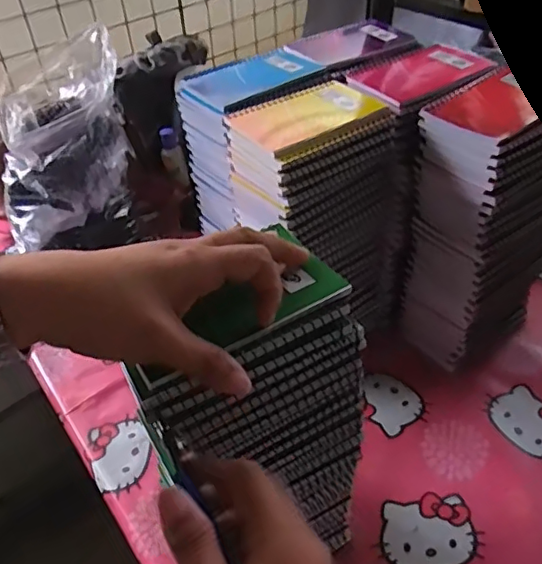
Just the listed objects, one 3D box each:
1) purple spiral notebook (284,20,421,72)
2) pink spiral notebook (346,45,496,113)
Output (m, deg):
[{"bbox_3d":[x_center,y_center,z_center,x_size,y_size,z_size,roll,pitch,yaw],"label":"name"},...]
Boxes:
[{"bbox_3d":[0.097,-0.276,0.662,0.144,0.008,0.097,-22,44,-16],"label":"purple spiral notebook"},{"bbox_3d":[0.150,-0.217,0.593,0.144,0.011,0.096,-27,46,-21],"label":"pink spiral notebook"}]

